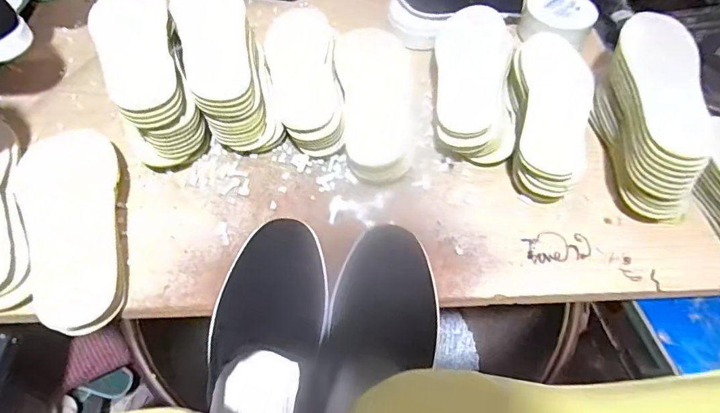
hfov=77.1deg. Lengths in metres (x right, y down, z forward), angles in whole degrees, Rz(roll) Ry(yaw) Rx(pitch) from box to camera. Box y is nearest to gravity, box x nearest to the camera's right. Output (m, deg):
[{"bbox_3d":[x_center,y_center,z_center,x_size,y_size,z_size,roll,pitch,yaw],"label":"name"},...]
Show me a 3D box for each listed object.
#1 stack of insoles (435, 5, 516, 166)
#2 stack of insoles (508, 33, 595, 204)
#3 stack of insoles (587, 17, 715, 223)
[{"bbox_3d":[0.148,-0.167,0.602,0.095,0.068,0.249,7,52,1],"label":"stack of insoles"},{"bbox_3d":[0.230,-0.115,0.575,0.098,0.071,0.256,17,53,9],"label":"stack of insoles"},{"bbox_3d":[0.345,-0.108,0.536,0.089,0.088,0.250,13,65,6],"label":"stack of insoles"}]

